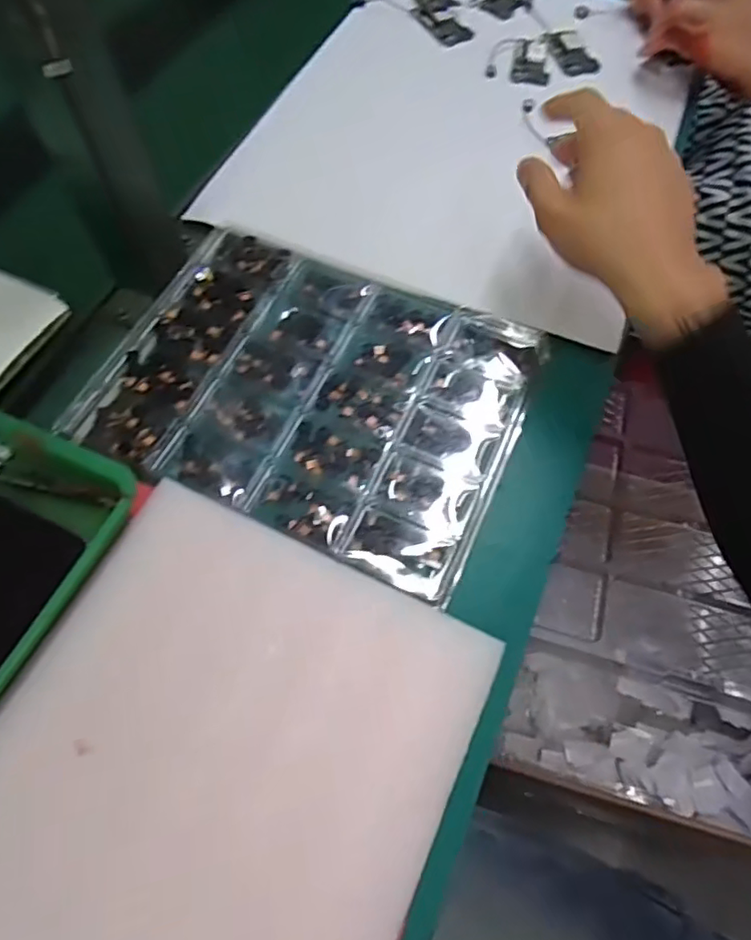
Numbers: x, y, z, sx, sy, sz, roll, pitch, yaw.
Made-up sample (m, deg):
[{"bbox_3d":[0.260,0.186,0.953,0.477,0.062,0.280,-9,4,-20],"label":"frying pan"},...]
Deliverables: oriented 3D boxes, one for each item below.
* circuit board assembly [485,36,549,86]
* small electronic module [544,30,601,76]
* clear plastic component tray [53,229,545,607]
[{"bbox_3d":[0.144,-0.412,0.599,0.061,0.008,0.079,9,62,5],"label":"circuit board assembly"},{"bbox_3d":[0.198,-0.426,0.608,0.045,0.008,0.067,-19,63,-10],"label":"small electronic module"},{"bbox_3d":[-0.041,-0.058,0.409,0.269,0.015,0.208,22,65,10],"label":"clear plastic component tray"}]

